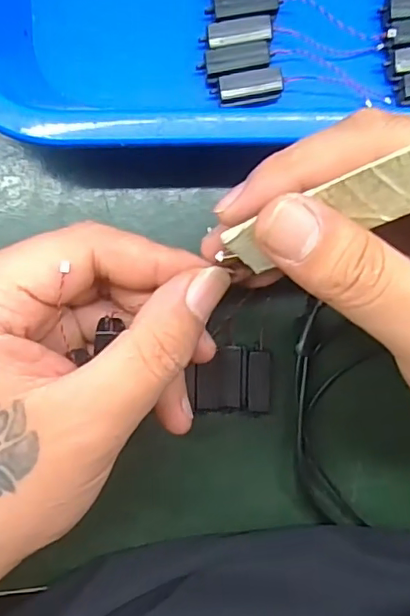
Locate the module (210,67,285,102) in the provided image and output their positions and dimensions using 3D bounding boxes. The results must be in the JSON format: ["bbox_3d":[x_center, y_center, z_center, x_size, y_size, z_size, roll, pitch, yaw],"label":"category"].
[{"bbox_3d":[0.019,-0.093,0.233,0.029,0.004,0.011,-11,93,-4],"label":"module"}]

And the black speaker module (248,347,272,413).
[{"bbox_3d":[0.024,0.032,0.249,0.010,0.010,0.028,-4,92,-4],"label":"black speaker module"}]

